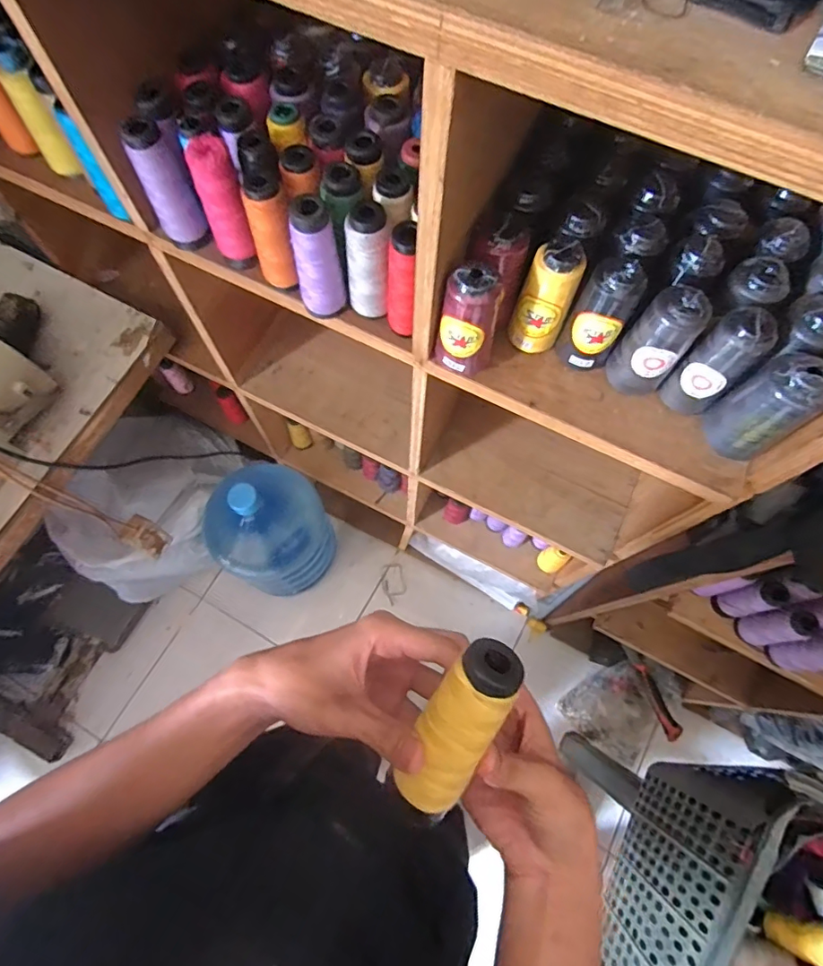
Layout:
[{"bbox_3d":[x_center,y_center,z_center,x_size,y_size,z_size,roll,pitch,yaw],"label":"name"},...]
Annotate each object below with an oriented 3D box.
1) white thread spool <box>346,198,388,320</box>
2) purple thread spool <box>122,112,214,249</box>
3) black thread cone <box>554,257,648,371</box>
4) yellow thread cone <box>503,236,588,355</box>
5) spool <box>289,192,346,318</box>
[{"bbox_3d":[-0.041,-0.199,0.465,0.035,0.110,0.034,1,71,-2],"label":"white thread spool"},{"bbox_3d":[-0.241,-0.288,0.494,0.040,0.117,0.047,-30,74,-12],"label":"purple thread spool"},{"bbox_3d":[0.168,-0.145,0.449,0.052,0.110,0.041,32,73,9],"label":"black thread cone"},{"bbox_3d":[0.123,-0.164,0.456,0.050,0.105,0.039,22,71,6],"label":"yellow thread cone"},{"bbox_3d":[-0.088,-0.206,0.467,0.039,0.118,0.034,-17,72,-8],"label":"spool"}]

